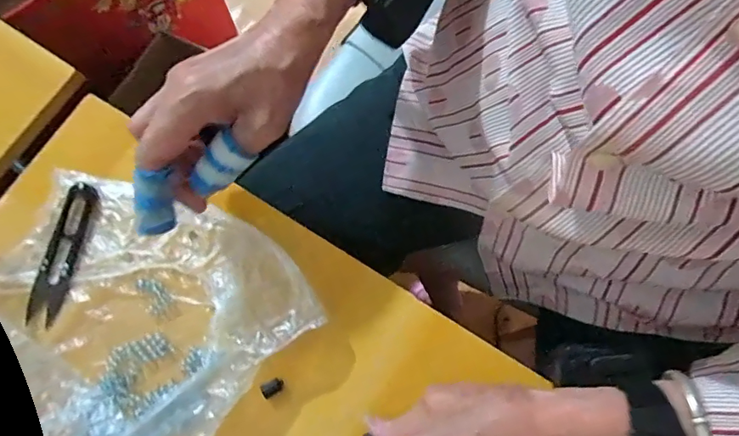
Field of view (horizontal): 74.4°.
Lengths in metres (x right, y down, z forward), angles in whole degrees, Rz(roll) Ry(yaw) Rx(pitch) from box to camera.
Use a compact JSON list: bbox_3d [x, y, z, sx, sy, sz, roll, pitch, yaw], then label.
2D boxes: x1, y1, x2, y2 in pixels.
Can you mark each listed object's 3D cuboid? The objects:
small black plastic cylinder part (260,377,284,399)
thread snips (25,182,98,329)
[{"bbox_3d":[-0.065,0.115,0.330,0.016,0.011,0.010,-27,79,-5],"label":"small black plastic cylinder part"},{"bbox_3d":[-0.219,0.024,0.346,0.023,0.004,0.100,13,79,3],"label":"thread snips"}]

